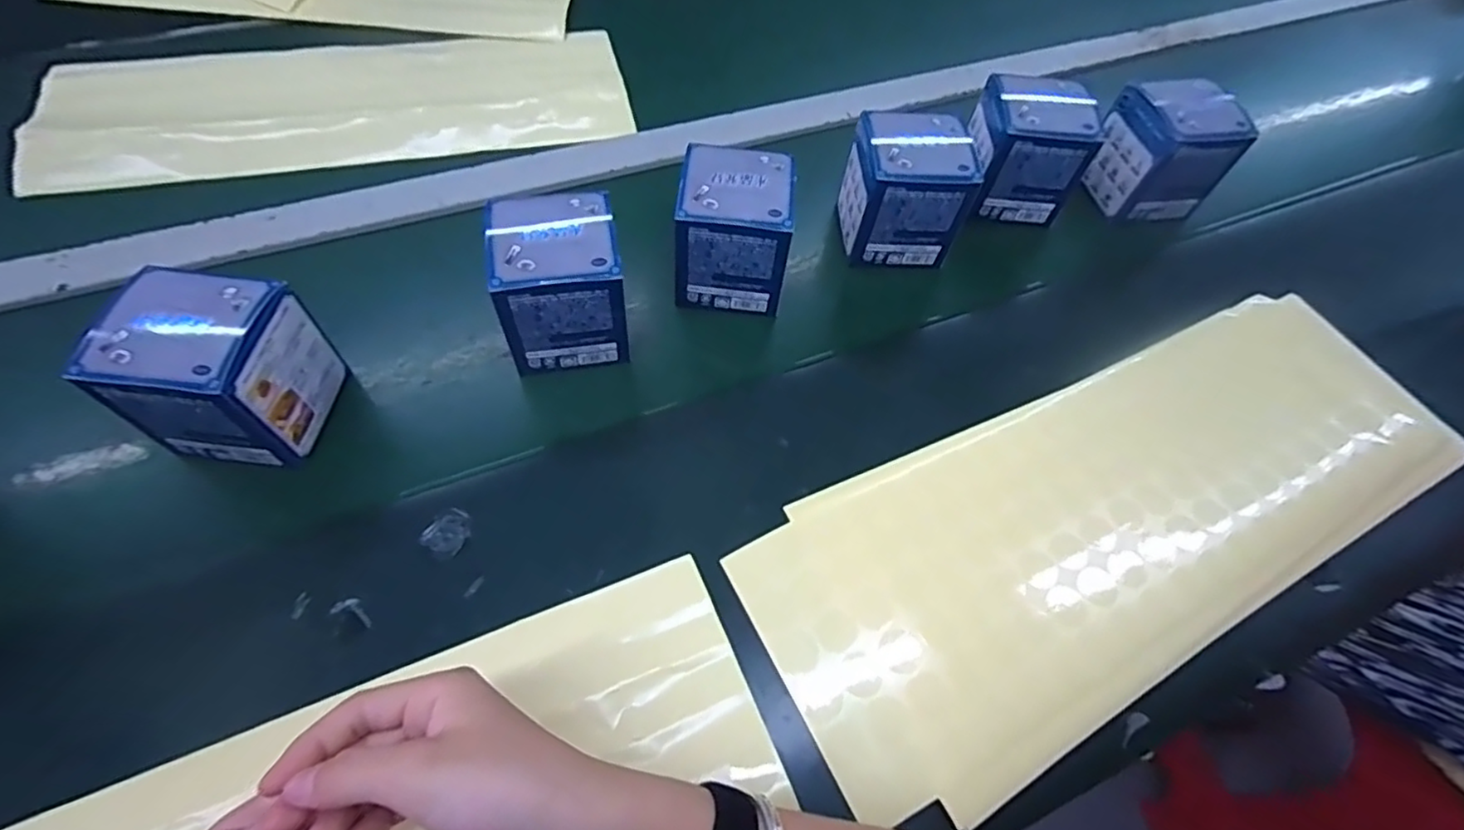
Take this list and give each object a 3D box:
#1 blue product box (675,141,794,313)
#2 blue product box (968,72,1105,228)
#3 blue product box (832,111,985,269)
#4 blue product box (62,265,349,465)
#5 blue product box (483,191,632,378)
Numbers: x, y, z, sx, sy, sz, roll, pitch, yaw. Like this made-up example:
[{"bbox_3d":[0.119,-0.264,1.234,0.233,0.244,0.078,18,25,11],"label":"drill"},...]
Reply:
[{"bbox_3d":[0.001,-0.138,0.487,0.082,0.094,0.075,5,59,-1],"label":"blue product box"},{"bbox_3d":[0.258,-0.236,0.568,0.089,0.093,0.083,7,59,0],"label":"blue product box"},{"bbox_3d":[0.139,-0.183,0.527,0.090,0.091,0.078,3,59,-2],"label":"blue product box"},{"bbox_3d":[-0.308,-0.025,0.391,0.083,0.097,0.082,4,59,-1],"label":"blue product box"},{"bbox_3d":[-0.119,-0.090,0.447,0.082,0.096,0.076,-9,60,-9],"label":"blue product box"}]

